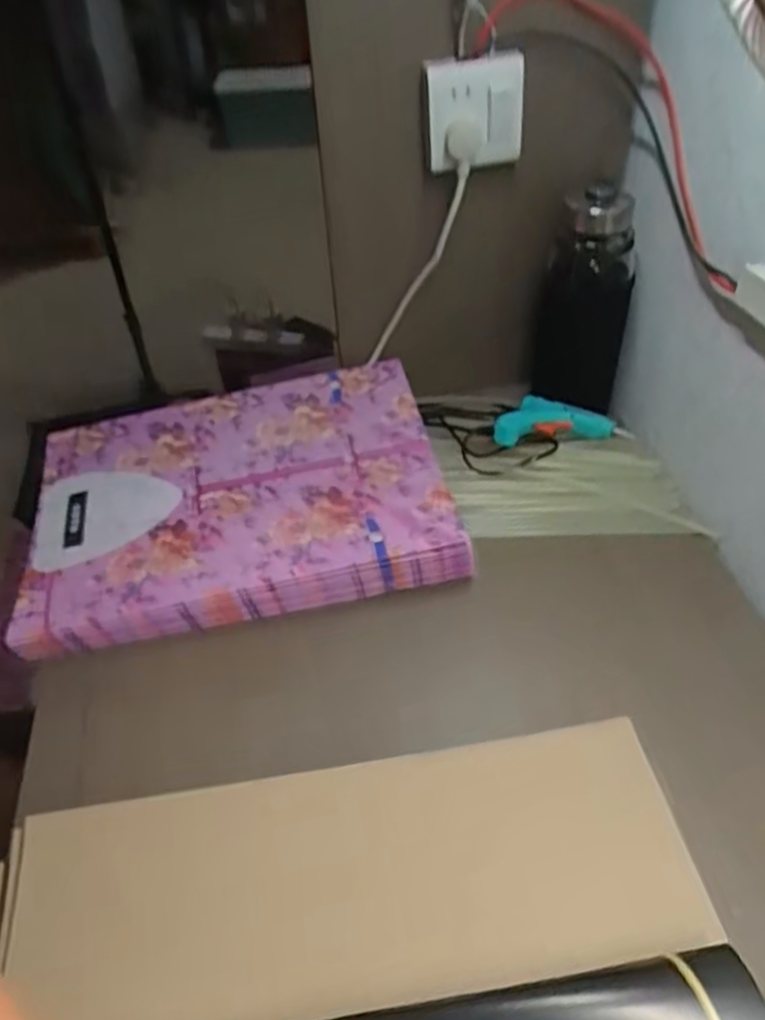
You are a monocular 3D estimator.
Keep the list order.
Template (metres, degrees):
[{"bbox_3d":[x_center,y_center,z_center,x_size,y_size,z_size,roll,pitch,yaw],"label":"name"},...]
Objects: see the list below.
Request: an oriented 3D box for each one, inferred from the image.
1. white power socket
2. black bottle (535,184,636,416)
[{"bbox_3d":[0.081,-0.353,0.662,0.089,0.089,0.030,-8,43,-7],"label":"white power socket"},{"bbox_3d":[0.211,-0.216,0.772,0.087,0.222,0.077,11,44,13],"label":"black bottle"}]

